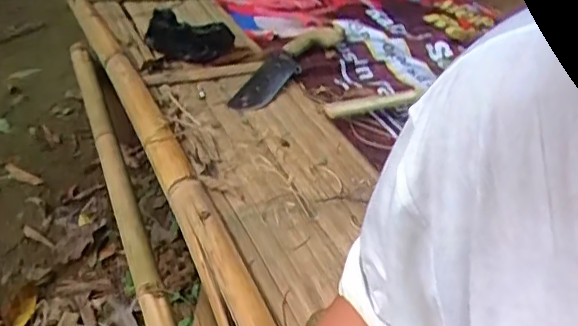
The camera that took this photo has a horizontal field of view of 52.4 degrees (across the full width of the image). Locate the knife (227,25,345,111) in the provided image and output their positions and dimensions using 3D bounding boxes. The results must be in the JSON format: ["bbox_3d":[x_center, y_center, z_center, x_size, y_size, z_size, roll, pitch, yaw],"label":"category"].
[{"bbox_3d":[0.020,-0.249,1.377,0.093,0.035,0.518,18,36,18],"label":"knife"}]

